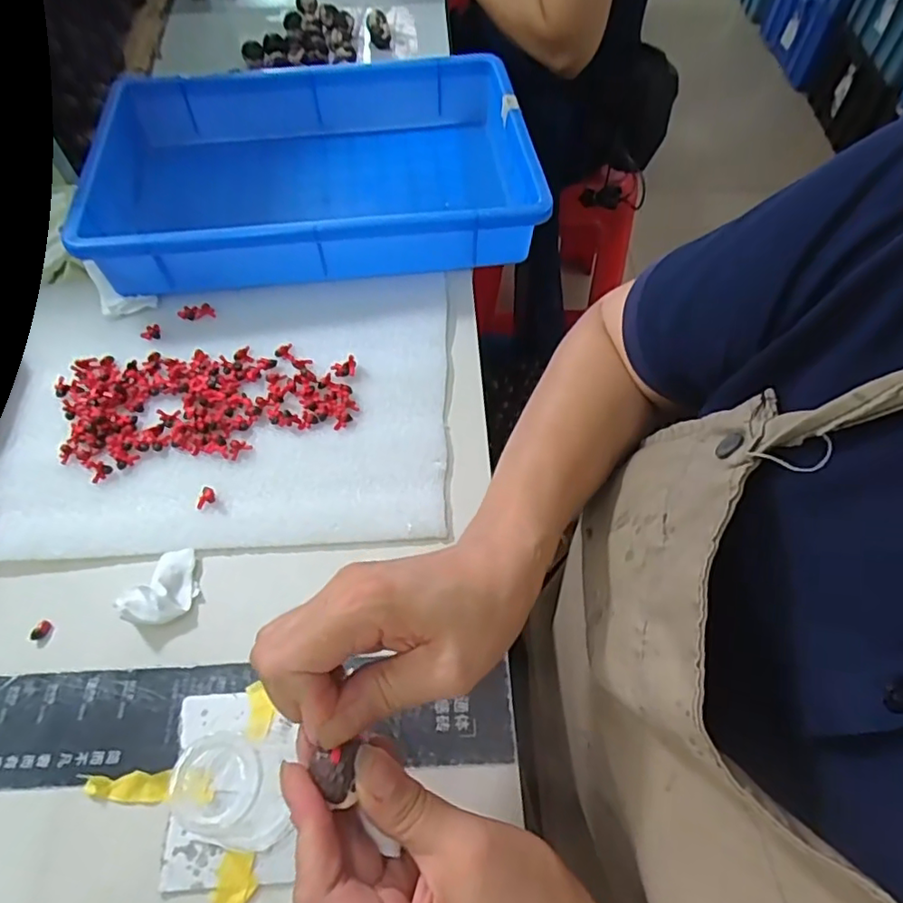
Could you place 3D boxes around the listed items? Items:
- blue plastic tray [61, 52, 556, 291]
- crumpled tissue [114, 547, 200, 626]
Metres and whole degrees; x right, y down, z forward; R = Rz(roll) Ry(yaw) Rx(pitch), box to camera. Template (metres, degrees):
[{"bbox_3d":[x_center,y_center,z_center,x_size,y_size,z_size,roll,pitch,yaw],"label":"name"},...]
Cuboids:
[{"bbox_3d":[-0.117,-0.250,0.514,0.355,0.062,0.233,-6,60,-4],"label":"blue plastic tray"},{"bbox_3d":[-0.174,0.083,0.355,0.036,0.016,0.050,29,64,16],"label":"crumpled tissue"}]

